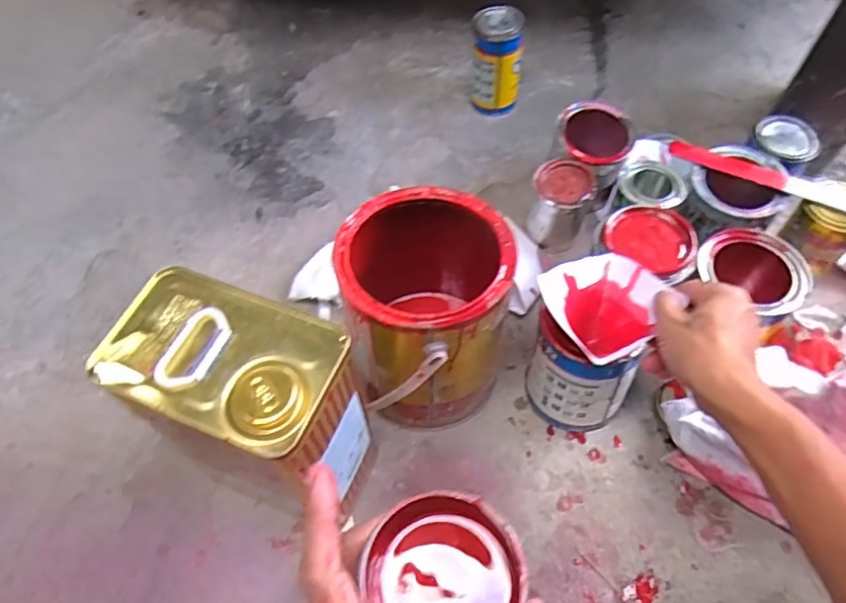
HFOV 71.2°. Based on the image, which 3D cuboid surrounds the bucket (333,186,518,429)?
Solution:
[{"bbox_3d":[0.007,0.010,0.616,0.153,0.215,0.190,-9,61,-2],"label":"bucket"}]

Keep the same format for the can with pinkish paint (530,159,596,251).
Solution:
[{"bbox_3d":[0.174,-0.122,0.754,0.068,0.102,0.069,-1,61,3],"label":"can with pinkish paint"}]

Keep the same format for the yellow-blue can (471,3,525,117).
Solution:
[{"bbox_3d":[0.108,-0.347,0.864,0.069,0.136,0.075,-1,61,3],"label":"yellow-blue can"}]

